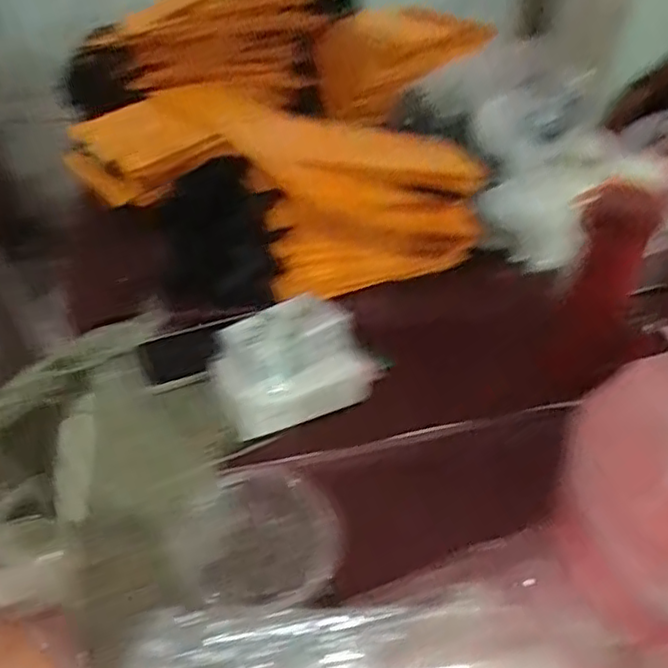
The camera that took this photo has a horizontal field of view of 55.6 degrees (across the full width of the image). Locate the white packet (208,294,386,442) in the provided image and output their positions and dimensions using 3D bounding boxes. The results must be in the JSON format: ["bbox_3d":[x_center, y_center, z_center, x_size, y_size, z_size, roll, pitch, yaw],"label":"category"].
[{"bbox_3d":[-0.042,0.028,0.655,0.161,0.082,0.099,-17,43,-23],"label":"white packet"}]

